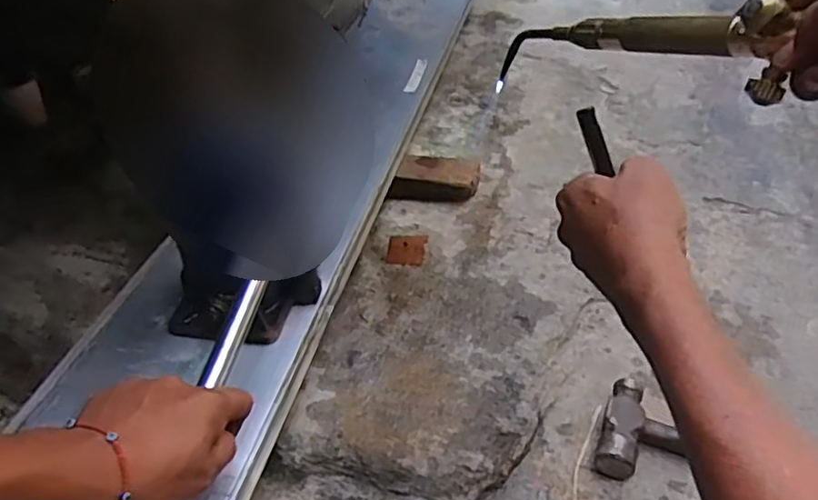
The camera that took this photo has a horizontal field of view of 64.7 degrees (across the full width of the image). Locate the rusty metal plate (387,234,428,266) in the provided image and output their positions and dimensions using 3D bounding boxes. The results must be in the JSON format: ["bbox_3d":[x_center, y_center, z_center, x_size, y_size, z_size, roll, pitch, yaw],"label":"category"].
[{"bbox_3d":[-0.003,-0.002,0.866,0.050,0.004,0.061,5,41,11],"label":"rusty metal plate"}]

